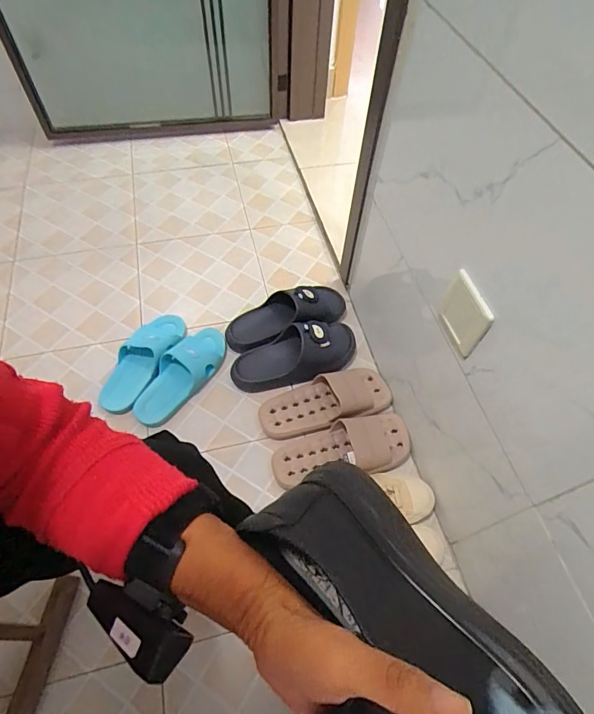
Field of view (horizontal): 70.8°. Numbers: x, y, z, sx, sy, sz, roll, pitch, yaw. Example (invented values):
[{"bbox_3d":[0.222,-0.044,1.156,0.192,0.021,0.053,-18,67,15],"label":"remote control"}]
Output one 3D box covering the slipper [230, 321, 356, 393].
[{"bbox_3d":[-0.004,-0.010,0.877,0.263,0.072,0.119,-10,59,-9],"label":"slipper"}]

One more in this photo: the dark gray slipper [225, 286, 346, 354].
[{"bbox_3d":[-0.020,-0.091,0.939,0.283,0.094,0.117,-22,62,-16],"label":"dark gray slipper"}]

